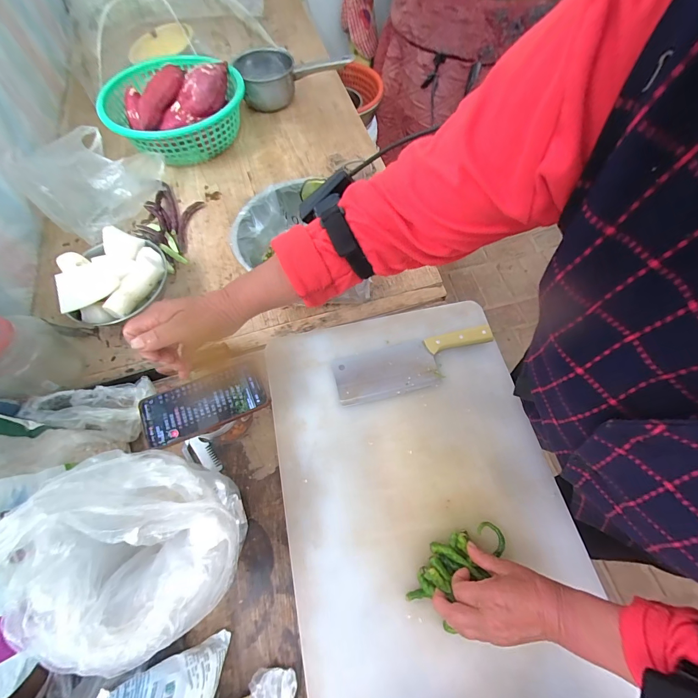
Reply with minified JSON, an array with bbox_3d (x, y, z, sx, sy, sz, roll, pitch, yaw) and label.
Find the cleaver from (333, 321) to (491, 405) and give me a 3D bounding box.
[{"bbox_3d":[0.112,0.023,0.552,0.270,0.023,0.085,-12,66,-7],"label":"cleaver"}]

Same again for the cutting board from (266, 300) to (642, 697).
[{"bbox_3d":[0.106,0.212,0.482,0.387,0.027,0.587,-11,66,-6],"label":"cutting board"}]

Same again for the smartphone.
[{"bbox_3d":[-0.197,0.073,0.449,0.158,0.009,0.076,-22,67,-11],"label":"smartphone"}]

